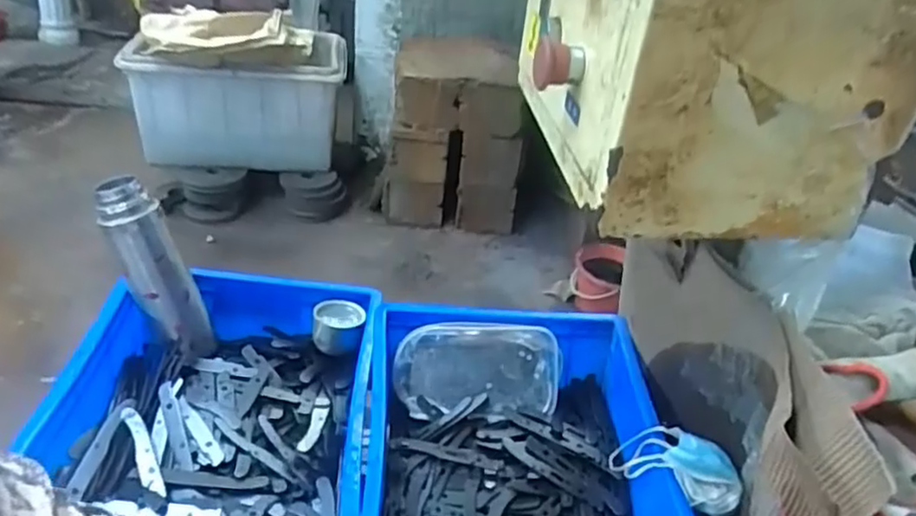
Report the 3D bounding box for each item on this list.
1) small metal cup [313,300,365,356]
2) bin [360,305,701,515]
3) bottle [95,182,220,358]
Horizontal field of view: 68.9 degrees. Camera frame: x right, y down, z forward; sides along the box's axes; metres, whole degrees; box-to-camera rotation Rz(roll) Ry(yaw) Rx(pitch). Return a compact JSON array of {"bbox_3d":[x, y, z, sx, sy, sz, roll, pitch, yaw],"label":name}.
[{"bbox_3d":[-0.149,0.088,0.832,0.064,0.038,0.065,2,35,-6],"label":"small metal cup"},{"bbox_3d":[0.061,0.219,0.678,0.305,0.124,0.419,3,35,-5],"label":"bin"},{"bbox_3d":[-0.336,0.016,0.750,0.049,0.221,0.053,-2,30,24],"label":"bottle"}]

